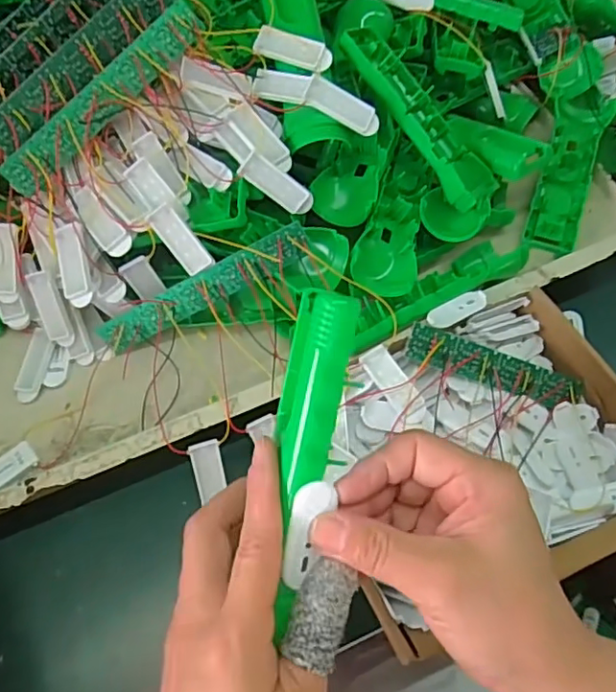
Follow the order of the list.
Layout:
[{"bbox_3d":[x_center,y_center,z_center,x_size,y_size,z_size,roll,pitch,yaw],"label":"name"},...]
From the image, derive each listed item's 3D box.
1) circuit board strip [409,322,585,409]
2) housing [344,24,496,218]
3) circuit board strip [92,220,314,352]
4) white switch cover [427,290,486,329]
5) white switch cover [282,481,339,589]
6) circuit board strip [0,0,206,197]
[{"bbox_3d":[0.136,0.017,0.419,0.137,0.007,0.025,19,89,-11],"label":"circuit board strip"},{"bbox_3d":[0.082,-0.169,0.431,0.047,0.027,0.154,-43,98,-19],"label":"housing"},{"bbox_3d":[-0.075,-0.039,0.422,0.168,0.023,0.019,-25,65,15],"label":"circuit board strip"},{"bbox_3d":[0.111,-0.027,0.434,0.051,0.010,0.019,-30,69,-14],"label":"white switch cover"},{"bbox_3d":[-0.001,0.078,0.243,0.015,0.007,0.045,16,96,7],"label":"white switch cover"},{"bbox_3d":[-0.134,-0.165,0.390,0.166,0.009,0.025,-44,109,0],"label":"circuit board strip"}]

